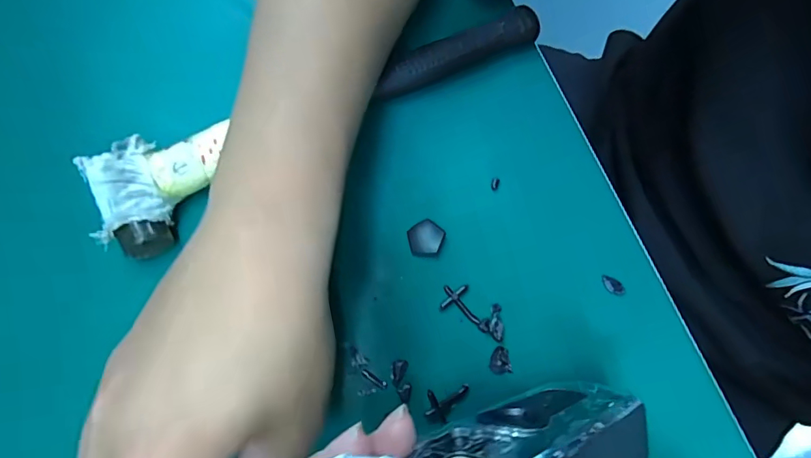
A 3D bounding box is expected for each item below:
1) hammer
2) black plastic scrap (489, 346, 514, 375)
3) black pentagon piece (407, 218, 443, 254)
[{"bbox_3d":[-0.035,-0.056,0.243,0.252,0.027,0.056,-23,74,-7],"label":"hammer"},{"bbox_3d":[0.046,0.064,0.219,0.010,0.004,0.013,-10,72,-3],"label":"black plastic scrap"},{"bbox_3d":[0.011,0.004,0.238,0.018,0.004,0.018,-12,72,-4],"label":"black pentagon piece"}]

